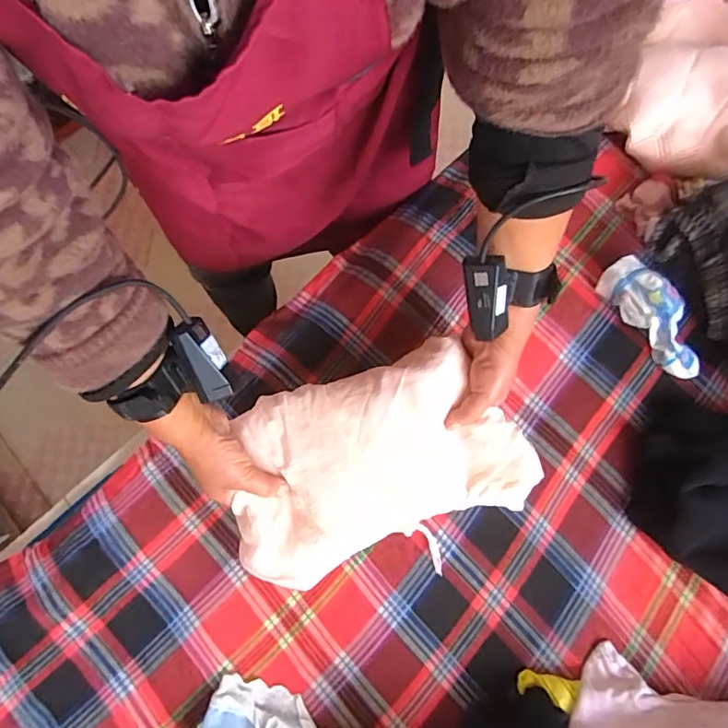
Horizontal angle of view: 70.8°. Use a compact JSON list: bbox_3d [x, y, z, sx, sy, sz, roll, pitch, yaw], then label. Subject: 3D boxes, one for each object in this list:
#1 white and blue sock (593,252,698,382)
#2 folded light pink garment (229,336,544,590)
[{"bbox_3d":[0.331,-0.055,0.578,0.067,0.043,0.150,-37,75,-8],"label":"white and blue sock"},{"bbox_3d":[0.017,0.092,0.522,0.290,0.050,0.182,-17,89,-6],"label":"folded light pink garment"}]

